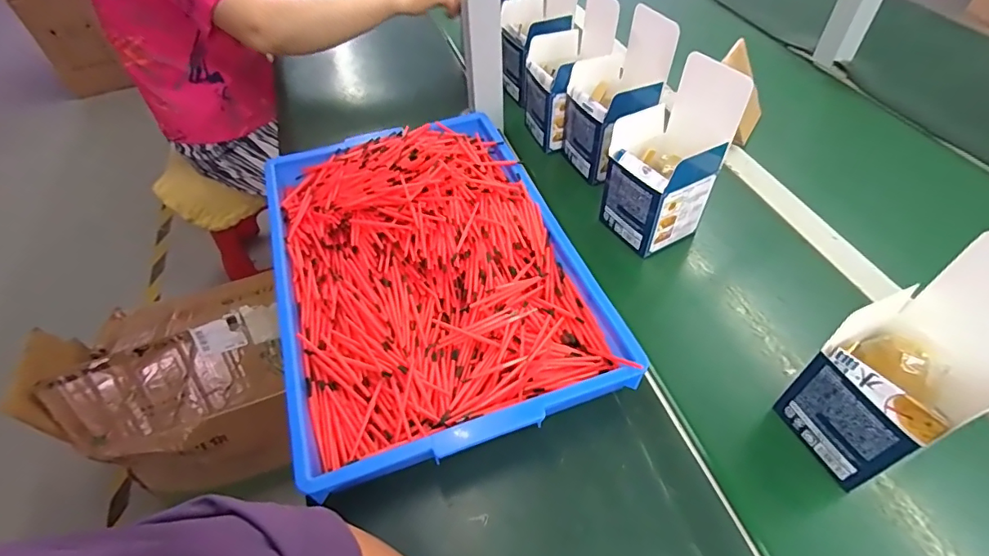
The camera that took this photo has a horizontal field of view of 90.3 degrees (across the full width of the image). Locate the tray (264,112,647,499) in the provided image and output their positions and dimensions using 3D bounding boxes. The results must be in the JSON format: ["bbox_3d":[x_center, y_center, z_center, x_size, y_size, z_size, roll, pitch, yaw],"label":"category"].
[{"bbox_3d":[-0.073,-0.021,0.516,0.295,0.063,0.422,-16,51,-12],"label":"tray"}]

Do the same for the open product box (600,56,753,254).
[{"bbox_3d":[0.181,-0.127,0.522,0.092,0.172,0.098,-24,53,-18],"label":"open product box"}]

